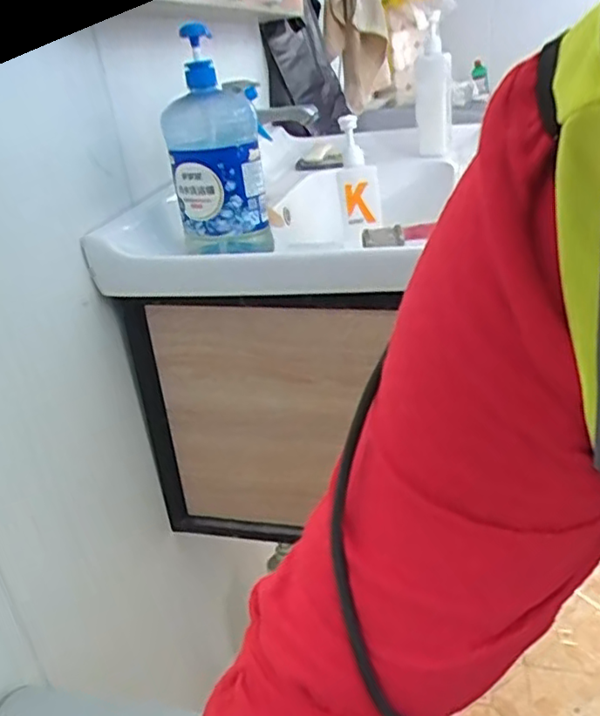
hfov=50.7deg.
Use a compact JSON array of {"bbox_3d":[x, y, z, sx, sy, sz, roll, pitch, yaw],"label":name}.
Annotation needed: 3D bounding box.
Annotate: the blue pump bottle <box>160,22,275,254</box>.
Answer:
[{"bbox_3d":[-0.103,-0.250,0.770,0.111,0.249,0.114,-9,25,-8],"label":"blue pump bottle"}]

